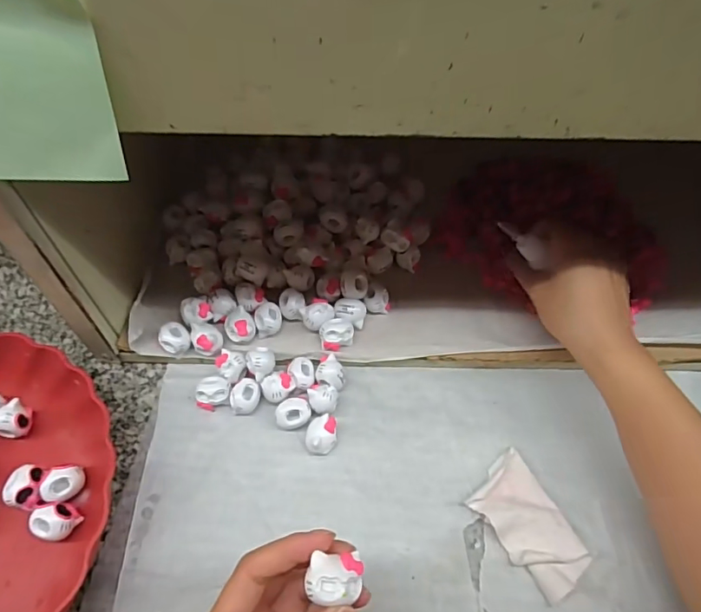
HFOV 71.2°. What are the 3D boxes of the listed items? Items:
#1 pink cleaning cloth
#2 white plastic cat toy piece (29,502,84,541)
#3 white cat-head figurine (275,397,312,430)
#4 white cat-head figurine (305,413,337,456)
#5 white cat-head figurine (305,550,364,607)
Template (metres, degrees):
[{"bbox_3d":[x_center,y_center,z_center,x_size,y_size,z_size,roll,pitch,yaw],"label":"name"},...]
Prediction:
[{"bbox_3d":[0.116,0.139,0.314,0.049,0.009,0.079,-31,61,-21],"label":"pink cleaning cloth"},{"bbox_3d":[-0.184,0.136,0.307,0.023,0.025,0.021,1,55,-1],"label":"white plastic cat toy piece"},{"bbox_3d":[-0.040,0.078,0.351,0.023,0.017,0.022,1,55,-1],"label":"white cat-head figurine"},{"bbox_3d":[-0.020,0.091,0.341,0.022,0.017,0.023,1,55,-1],"label":"white cat-head figurine"},{"bbox_3d":[-0.007,0.120,0.216,0.025,0.011,0.020,2,53,0],"label":"white cat-head figurine"}]

